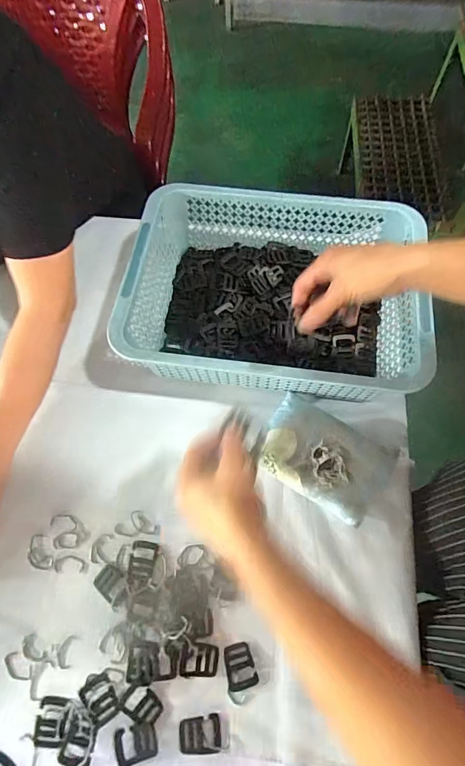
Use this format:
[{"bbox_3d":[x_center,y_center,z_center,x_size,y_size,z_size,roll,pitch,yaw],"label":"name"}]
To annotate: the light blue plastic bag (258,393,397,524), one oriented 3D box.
[{"bbox_3d":[0.123,0.095,0.541,0.158,0.037,0.126,31,68,13],"label":"light blue plastic bag"}]

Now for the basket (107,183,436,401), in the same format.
[{"bbox_3d":[0.049,-0.117,0.591,0.379,0.133,0.288,7,65,2],"label":"basket"}]

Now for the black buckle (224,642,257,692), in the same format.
[{"bbox_3d":[0.007,0.309,0.451,0.032,0.004,0.041,-13,66,-7],"label":"black buckle"}]

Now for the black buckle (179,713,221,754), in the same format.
[{"bbox_3d":[-0.034,0.367,0.430,0.042,0.004,0.031,-4,65,-3],"label":"black buckle"}]

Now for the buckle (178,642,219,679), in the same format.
[{"bbox_3d":[-0.037,0.307,0.456,0.041,0.004,0.033,8,65,3],"label":"buckle"}]

